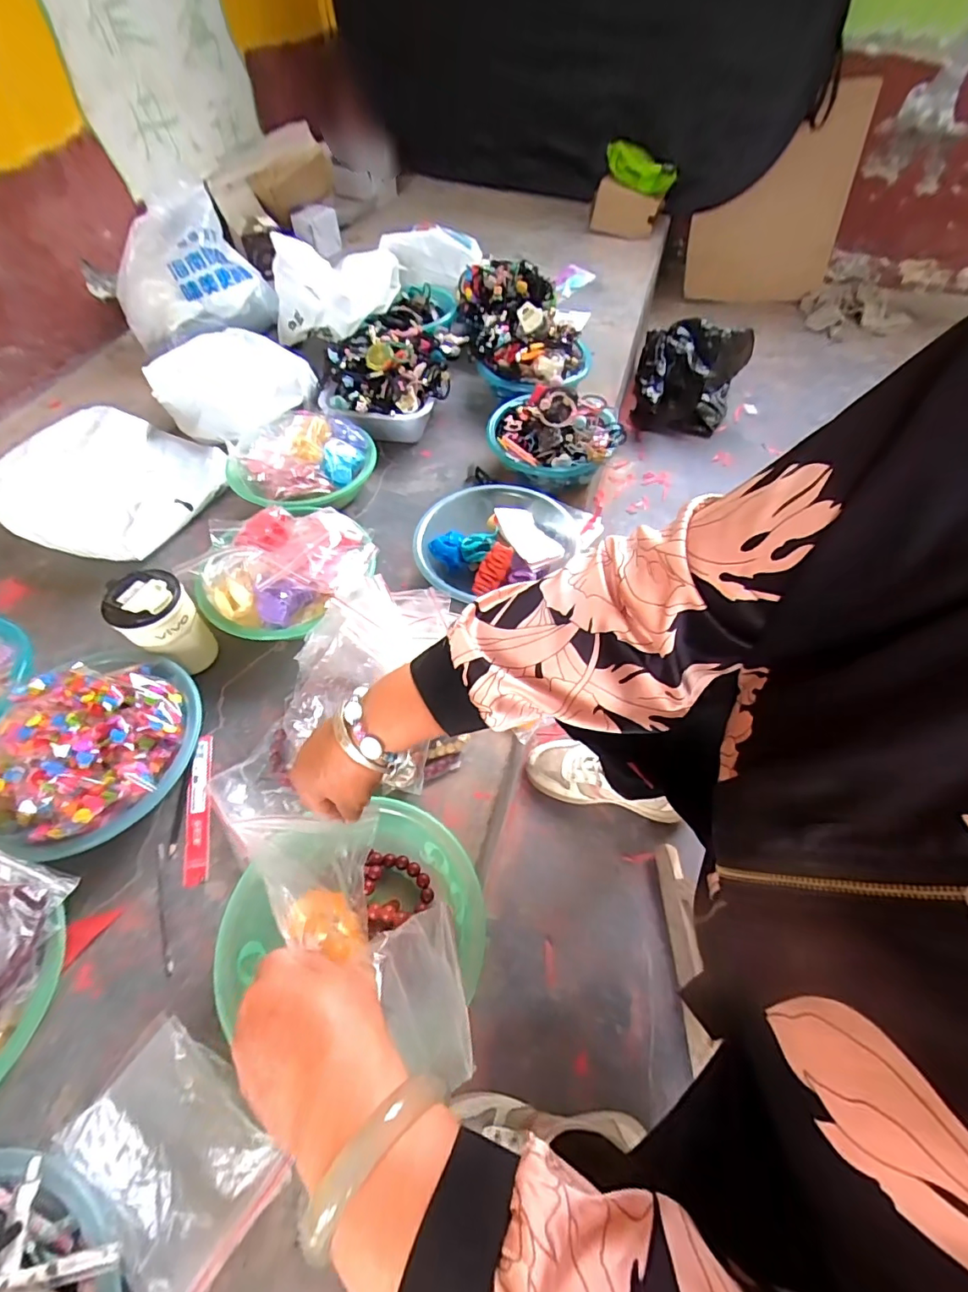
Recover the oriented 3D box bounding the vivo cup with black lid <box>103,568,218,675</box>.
[{"bbox_3d":[-0.399,-0.023,0.641,0.080,0.140,0.081,-1,57,1],"label":"vivo cup with black lid"}]

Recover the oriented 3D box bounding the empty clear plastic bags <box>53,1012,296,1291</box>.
[{"bbox_3d":[-0.259,0.416,0.418,0.171,0.030,0.113,34,64,22],"label":"empty clear plastic bags"}]

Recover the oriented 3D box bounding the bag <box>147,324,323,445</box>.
[{"bbox_3d":[-0.454,-0.508,0.957,0.263,0.086,0.271,26,61,17],"label":"bag"}]

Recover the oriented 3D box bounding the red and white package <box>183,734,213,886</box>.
[{"bbox_3d":[-0.332,0.185,0.587,0.024,0.006,0.170,-12,57,-6],"label":"red and white package"}]

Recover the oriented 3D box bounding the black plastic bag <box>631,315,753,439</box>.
[{"bbox_3d":[0.503,-0.667,1.237,0.238,0.178,0.259,11,58,9],"label":"black plastic bag"}]

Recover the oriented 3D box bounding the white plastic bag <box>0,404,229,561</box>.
[{"bbox_3d":[-0.625,-0.285,0.853,0.320,0.095,0.295,16,59,12],"label":"white plastic bag"}]

